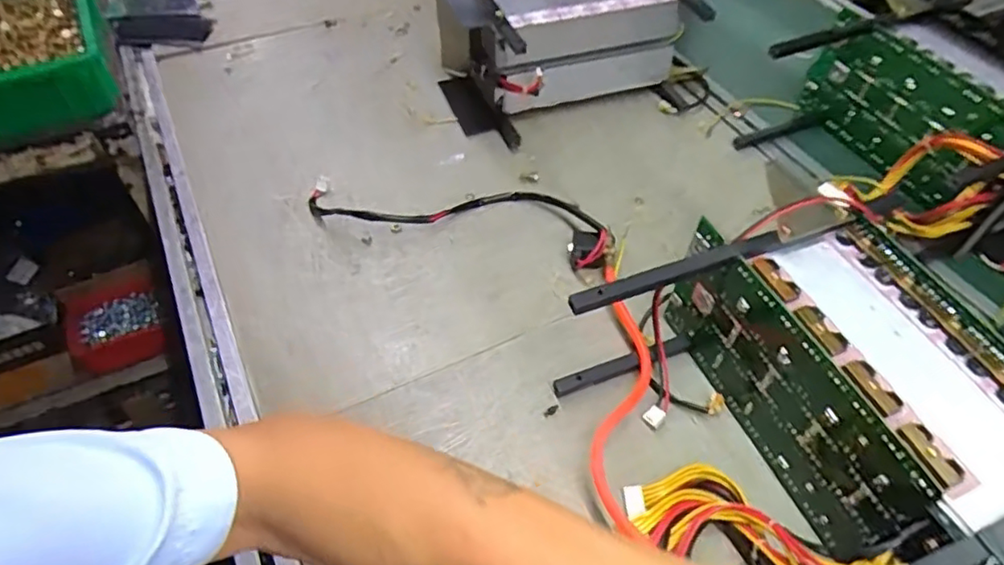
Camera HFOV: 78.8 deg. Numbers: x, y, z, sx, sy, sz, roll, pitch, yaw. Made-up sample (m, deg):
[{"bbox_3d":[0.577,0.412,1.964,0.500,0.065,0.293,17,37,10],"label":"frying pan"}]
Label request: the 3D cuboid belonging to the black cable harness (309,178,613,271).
[{"bbox_3d":[-0.044,-0.082,0.623,0.314,0.034,0.100,13,50,10],"label":"black cable harness"}]

